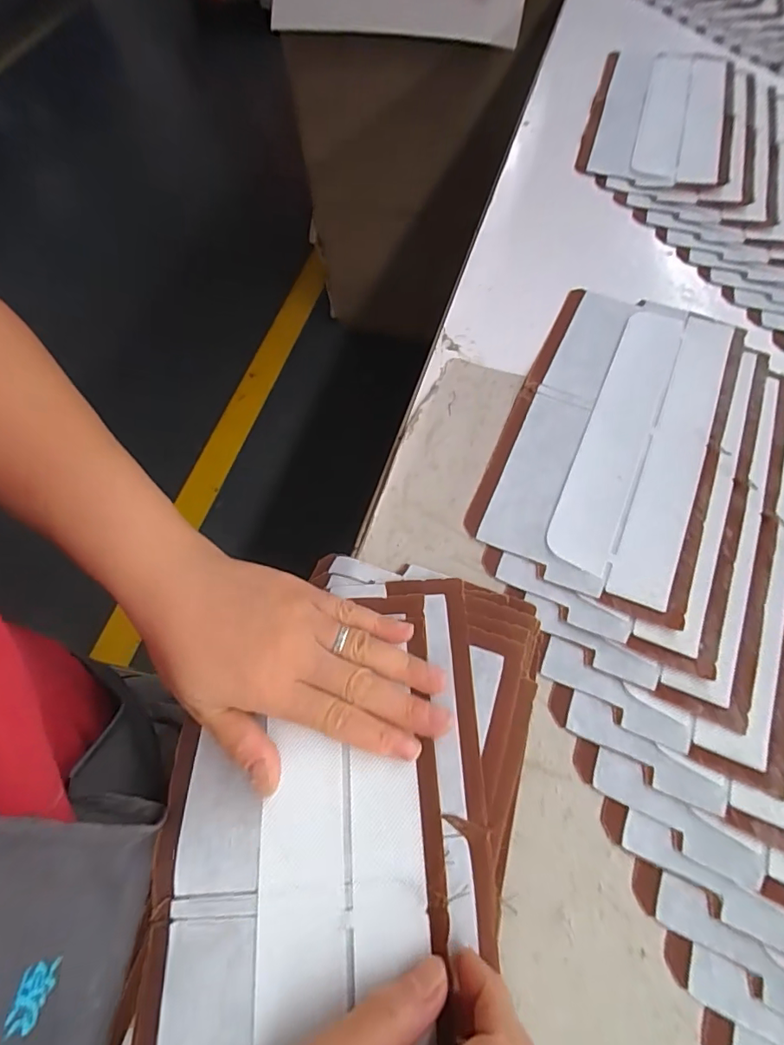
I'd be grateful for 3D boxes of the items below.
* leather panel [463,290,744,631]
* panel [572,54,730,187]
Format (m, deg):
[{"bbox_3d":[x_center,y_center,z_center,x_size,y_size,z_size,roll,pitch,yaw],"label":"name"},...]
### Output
[{"bbox_3d":[0.138,-0.061,0.324,0.120,0.010,0.228,22,68,14],"label":"leather panel"},{"bbox_3d":[0.238,-0.365,0.456,0.115,0.008,0.198,15,64,10],"label":"panel"}]

